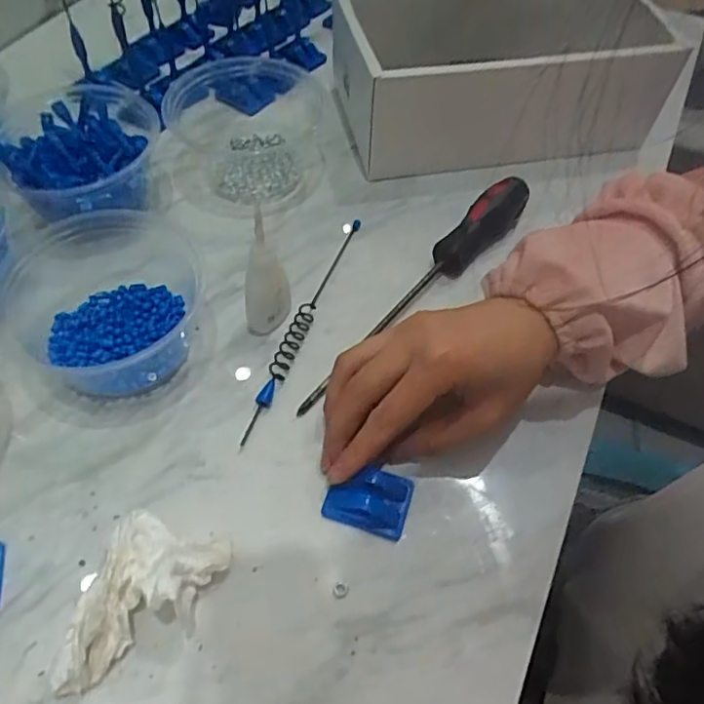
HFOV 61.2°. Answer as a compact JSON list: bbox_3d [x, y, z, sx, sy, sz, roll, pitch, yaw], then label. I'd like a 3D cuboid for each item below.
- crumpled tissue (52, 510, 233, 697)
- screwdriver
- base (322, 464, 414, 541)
[{"bbox_3d":[-0.095,0.116,0.274,0.055,0.040,0.078,12,56,4],"label":"crumpled tissue"},{"bbox_3d":[0.044,-0.048,0.388,0.025,0.031,0.227,38,61,20],"label":"screwdriver"},{"bbox_3d":[0.009,0.078,0.320,0.043,0.013,0.033,16,56,7],"label":"base"}]

